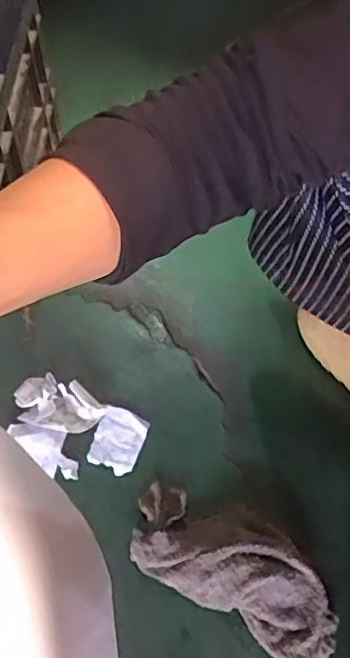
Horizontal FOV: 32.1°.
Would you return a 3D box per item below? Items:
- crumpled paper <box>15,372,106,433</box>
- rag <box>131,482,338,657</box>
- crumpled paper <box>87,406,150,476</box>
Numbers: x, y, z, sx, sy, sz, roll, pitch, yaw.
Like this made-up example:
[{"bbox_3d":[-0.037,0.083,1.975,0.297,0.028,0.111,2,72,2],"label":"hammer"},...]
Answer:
[{"bbox_3d":[-0.130,0.085,0.677,0.089,0.029,0.054,17,60,13],"label":"crumpled paper"},{"bbox_3d":[0.055,0.222,0.579,0.209,0.032,0.098,27,63,19],"label":"rag"},{"bbox_3d":[-0.062,0.122,0.666,0.054,0.010,0.069,16,60,13],"label":"crumpled paper"}]

